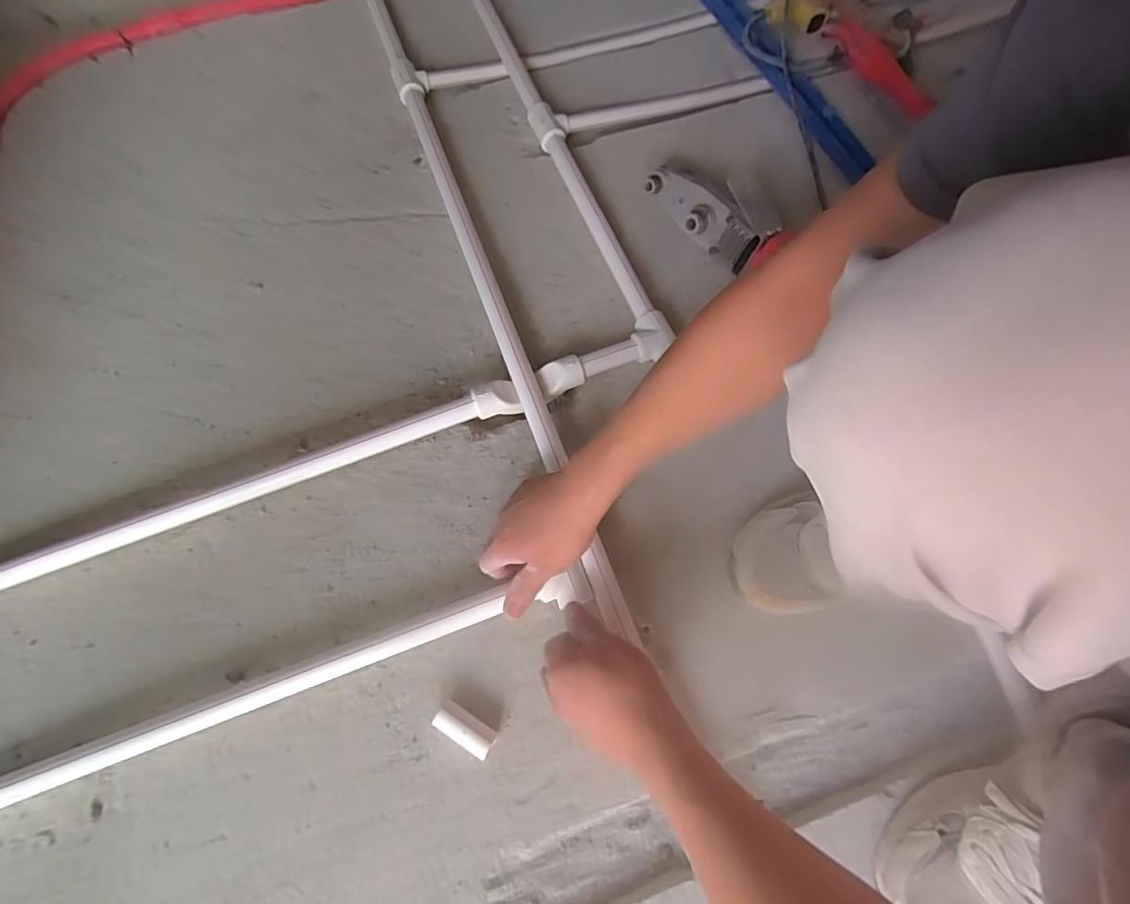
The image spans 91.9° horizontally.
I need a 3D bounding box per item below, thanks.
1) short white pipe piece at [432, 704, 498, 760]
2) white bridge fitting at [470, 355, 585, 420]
[{"bbox_3d":[-0.091,0.257,0.503,0.059,0.027,0.023,27,71,9],"label":"short white pipe piece"},{"bbox_3d":[-0.041,-0.072,0.613,0.125,0.044,0.034,-21,70,-8],"label":"white bridge fitting"}]

